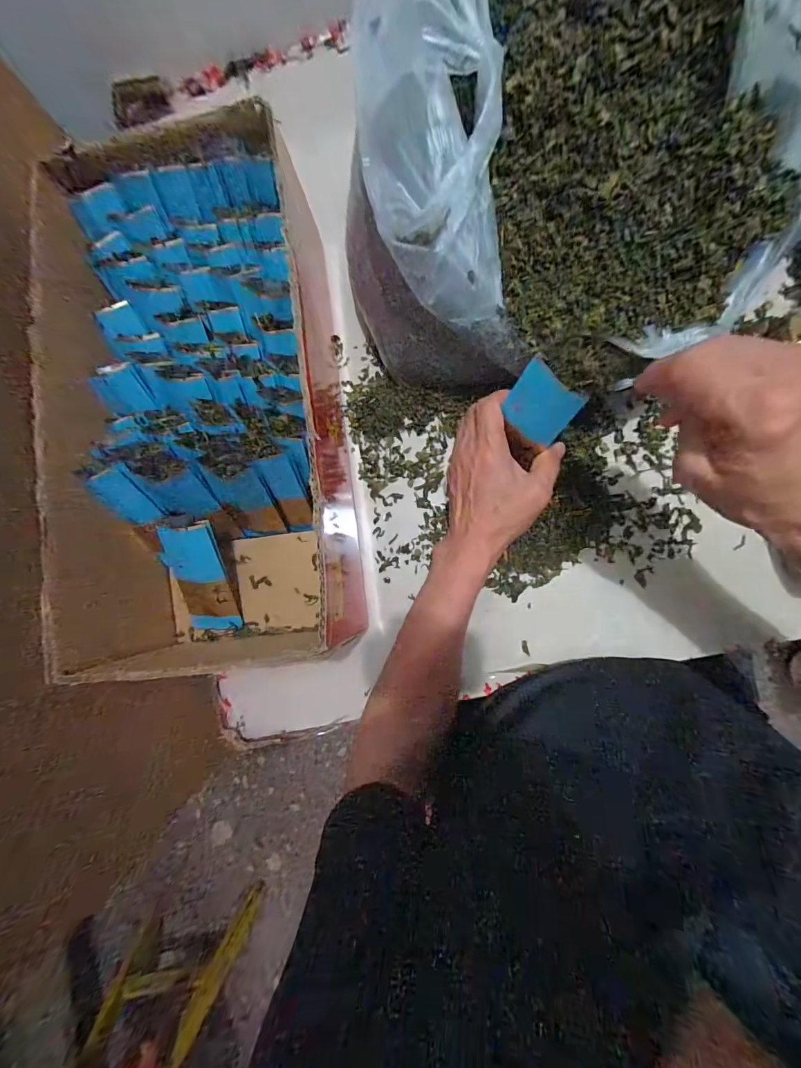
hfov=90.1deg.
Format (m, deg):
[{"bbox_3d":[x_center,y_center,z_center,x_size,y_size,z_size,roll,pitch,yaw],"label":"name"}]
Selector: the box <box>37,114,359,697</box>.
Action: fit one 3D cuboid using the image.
[{"bbox_3d":[-0.182,-0.113,0.388,0.240,0.146,0.445,-9,87,6],"label":"box"}]

